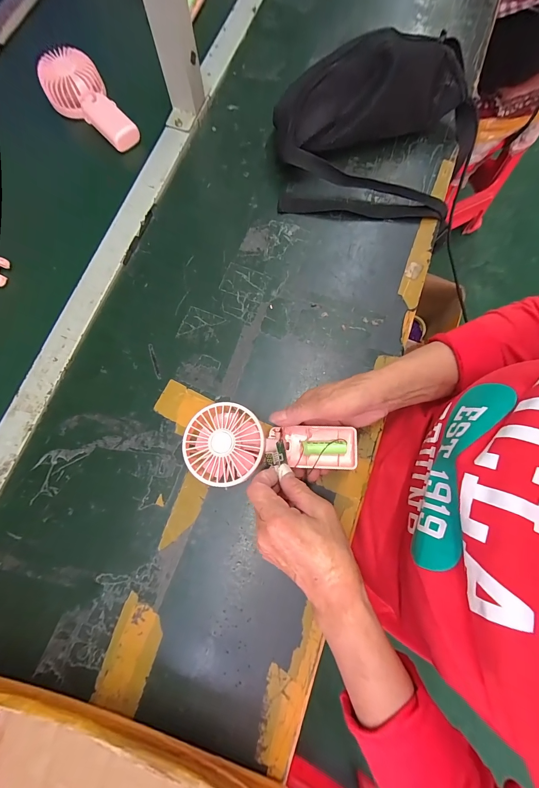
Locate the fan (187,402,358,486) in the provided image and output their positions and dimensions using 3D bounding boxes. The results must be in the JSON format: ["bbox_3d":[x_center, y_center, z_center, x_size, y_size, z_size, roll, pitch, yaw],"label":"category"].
[{"bbox_3d":[0.002,0.056,0.321,0.182,0.033,0.082,4,77,-4],"label":"fan"}]

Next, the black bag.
[{"bbox_3d":[0.158,-0.359,0.407,0.295,0.094,0.209,-4,77,0],"label":"black bag"}]

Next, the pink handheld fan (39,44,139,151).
[{"bbox_3d":[-0.278,-0.444,0.450,0.084,0.049,0.162,-34,78,-7],"label":"pink handheld fan"}]

